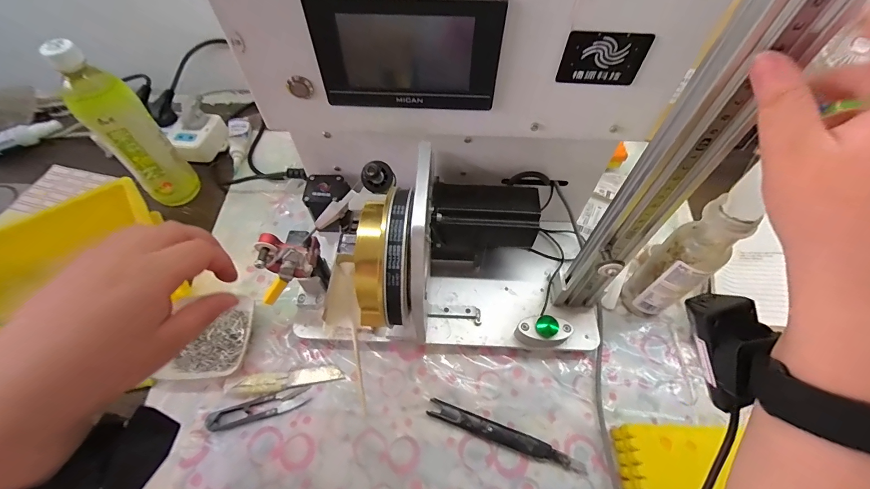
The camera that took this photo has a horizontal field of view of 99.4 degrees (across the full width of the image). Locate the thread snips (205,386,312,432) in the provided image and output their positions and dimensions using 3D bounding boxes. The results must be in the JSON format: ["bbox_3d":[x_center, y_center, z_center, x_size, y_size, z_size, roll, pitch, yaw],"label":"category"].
[{"bbox_3d":[-0.188,0.174,0.393,0.103,0.010,0.022,-14,58,-9],"label":"thread snips"}]

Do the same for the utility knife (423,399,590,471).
[{"bbox_3d":[0.071,0.196,0.378,0.158,0.010,0.017,18,59,11],"label":"utility knife"}]

